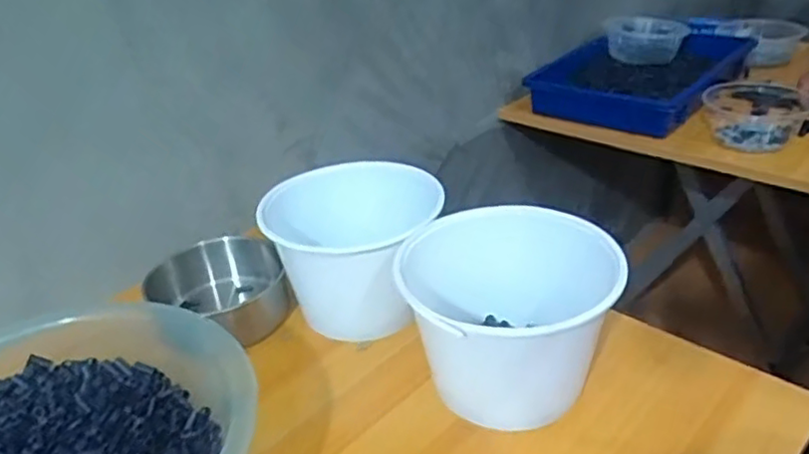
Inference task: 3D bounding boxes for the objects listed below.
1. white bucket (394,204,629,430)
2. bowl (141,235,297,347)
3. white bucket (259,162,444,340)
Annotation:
[{"bbox_3d":[0.084,0.072,0.522,0.147,0.121,0.150,-3,29,2],"label":"white bucket"},{"bbox_3d":[-0.164,0.060,0.627,0.112,0.068,0.102,-3,29,2],"label":"bowl"},{"bbox_3d":[-0.047,0.018,0.623,0.153,0.118,0.153,-3,29,2],"label":"white bucket"}]

